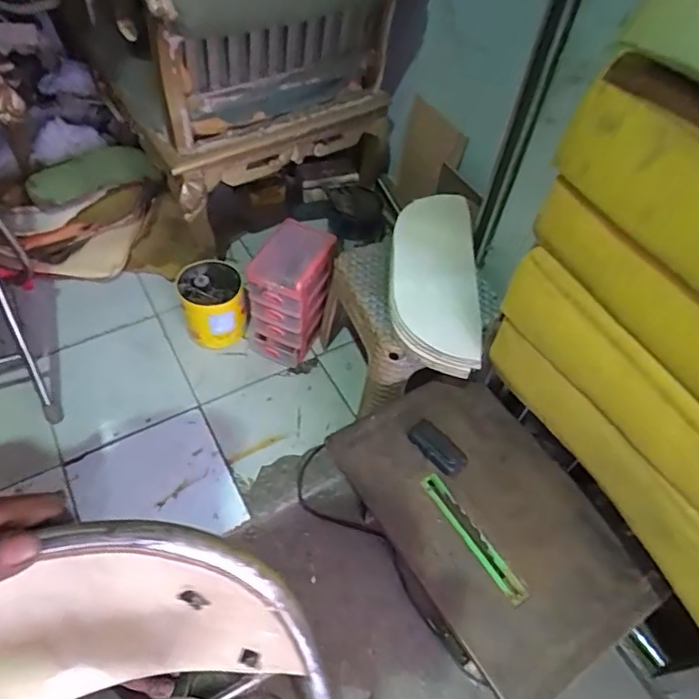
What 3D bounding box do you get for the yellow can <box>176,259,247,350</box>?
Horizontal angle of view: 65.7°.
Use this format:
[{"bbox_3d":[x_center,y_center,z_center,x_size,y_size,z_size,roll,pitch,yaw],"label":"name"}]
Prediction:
[{"bbox_3d":[-0.334,-0.112,1.325,0.156,0.139,0.186,-6,53,-9],"label":"yellow can"}]

